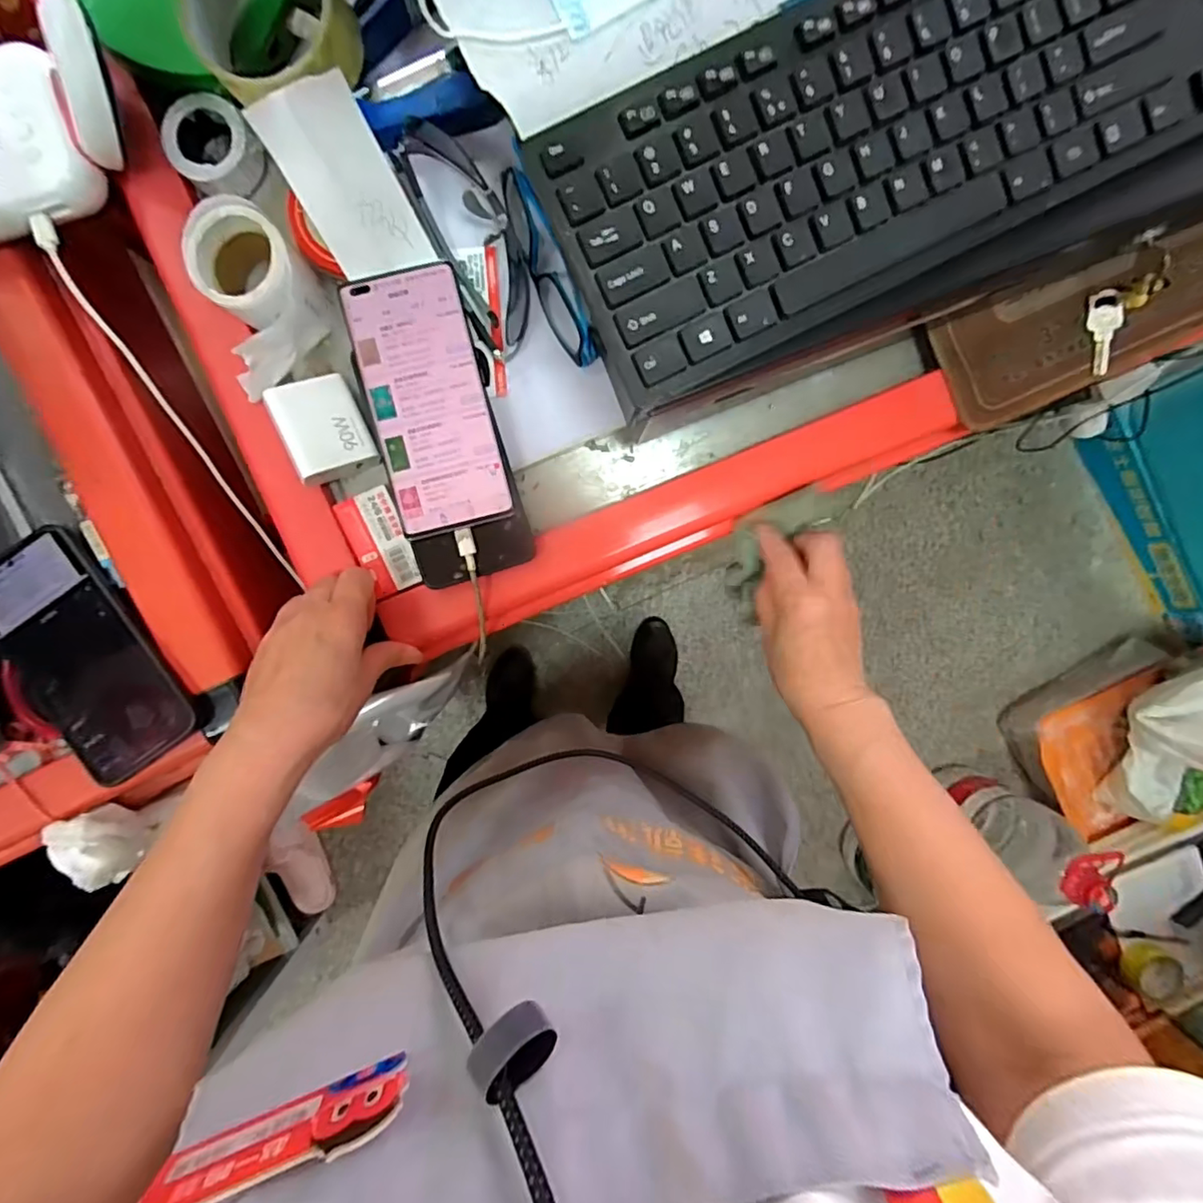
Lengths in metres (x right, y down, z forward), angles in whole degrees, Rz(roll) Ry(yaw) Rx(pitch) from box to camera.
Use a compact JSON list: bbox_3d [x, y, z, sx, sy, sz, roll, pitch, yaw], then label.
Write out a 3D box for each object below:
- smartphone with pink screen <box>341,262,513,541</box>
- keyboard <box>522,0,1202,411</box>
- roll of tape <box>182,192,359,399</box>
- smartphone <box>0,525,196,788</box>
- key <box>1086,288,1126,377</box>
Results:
[{"bbox_3d":[-0.106,-0.122,0.359,0.069,0.008,0.155,-14,94,-1],"label":"smartphone with pink screen"},{"bbox_3d":[0.180,-0.238,0.261,0.422,0.018,0.117,-26,94,0],"label":"keyboard"},{"bbox_3d":[-0.202,-0.181,0.360,0.075,0.072,0.093,-26,94,0],"label":"roll of tape"},{"bbox_3d":[-0.328,0.034,0.372,0.076,0.017,0.153,-35,94,1],"label":"smartphone"},{"bbox_3d":[0.337,-0.181,0.393,0.020,0.004,0.054,5,100,18],"label":"key"}]

